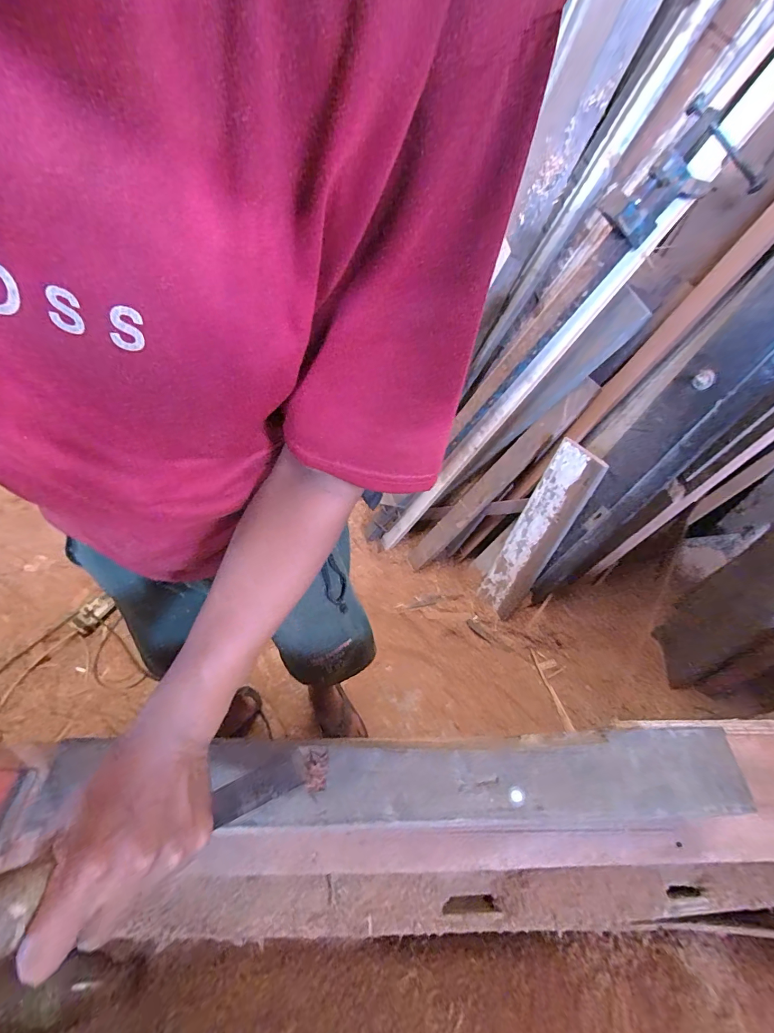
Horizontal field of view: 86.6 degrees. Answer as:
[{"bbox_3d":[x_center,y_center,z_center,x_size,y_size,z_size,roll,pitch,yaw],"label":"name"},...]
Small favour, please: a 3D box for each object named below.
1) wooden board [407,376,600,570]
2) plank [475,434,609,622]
[{"bbox_3d":[0.323,-0.094,1.277,0.048,0.780,0.093,13,40,-39],"label":"wooden board"},{"bbox_3d":[0.417,0.063,1.165,0.144,0.552,0.047,38,39,26],"label":"plank"}]

